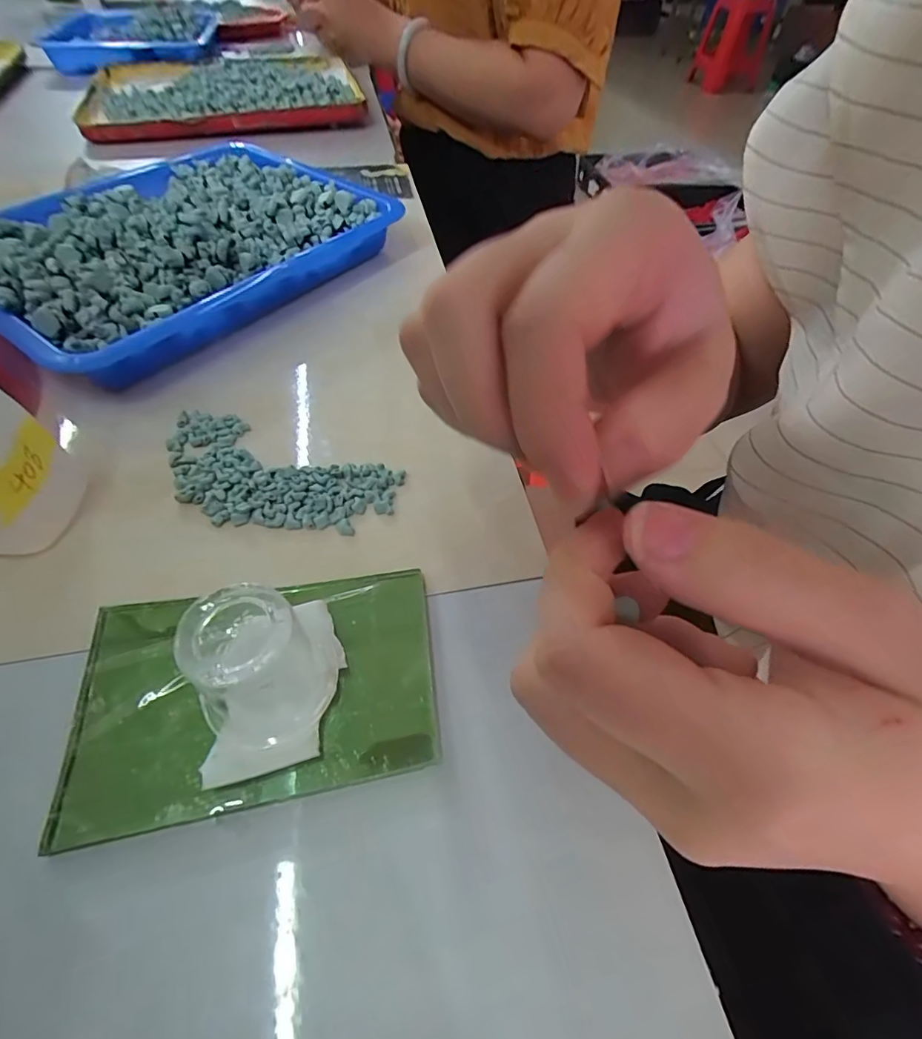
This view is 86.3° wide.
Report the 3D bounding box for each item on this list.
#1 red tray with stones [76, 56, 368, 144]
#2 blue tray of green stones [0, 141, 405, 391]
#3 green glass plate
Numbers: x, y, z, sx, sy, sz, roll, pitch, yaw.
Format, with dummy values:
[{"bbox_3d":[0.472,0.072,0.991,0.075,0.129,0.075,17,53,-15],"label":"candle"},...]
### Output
[{"bbox_3d":[-0.226,-0.413,0.473,0.247,0.021,0.217,-18,56,-16],"label":"red tray with stones"},{"bbox_3d":[-0.161,-0.160,0.284,0.168,0.035,0.217,31,58,19],"label":"blue tray of green stones"},{"bbox_3d":[-0.061,0.050,0.149,0.104,0.006,0.065,-6,53,-10],"label":"green glass plate"}]

